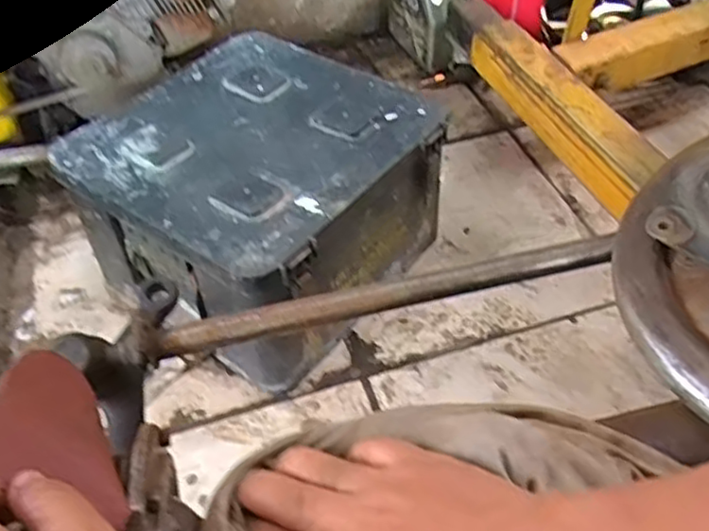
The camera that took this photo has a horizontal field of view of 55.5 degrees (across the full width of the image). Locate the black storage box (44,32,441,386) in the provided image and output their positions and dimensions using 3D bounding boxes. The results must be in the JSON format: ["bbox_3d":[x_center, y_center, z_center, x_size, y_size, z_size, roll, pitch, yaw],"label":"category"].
[{"bbox_3d":[-0.122,-0.092,0.917,0.361,0.220,0.368,27,53,25],"label":"black storage box"}]

